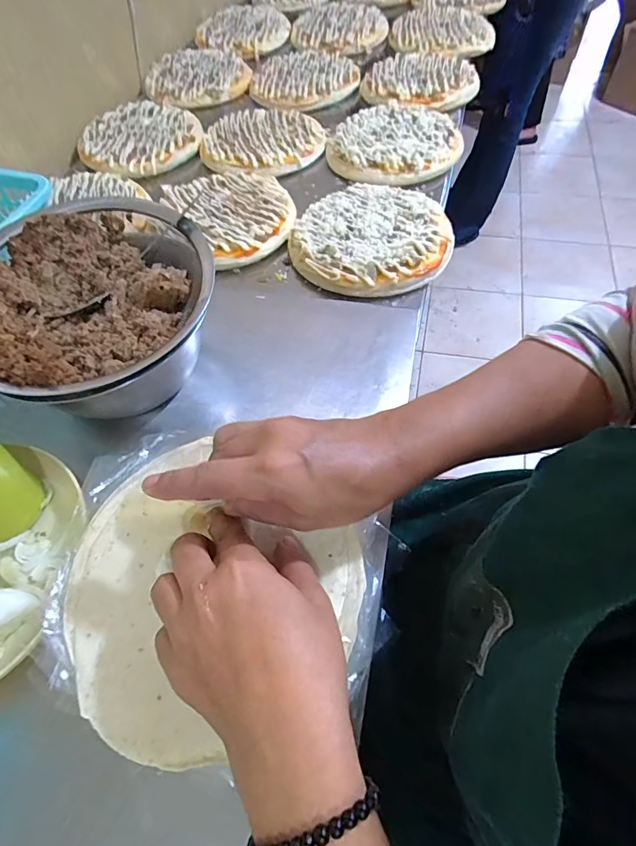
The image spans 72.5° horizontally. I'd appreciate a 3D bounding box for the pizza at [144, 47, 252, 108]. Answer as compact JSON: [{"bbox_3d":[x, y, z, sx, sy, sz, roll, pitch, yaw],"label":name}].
[{"bbox_3d":[-0.225,-0.652,0.808,0.191,0.019,0.198,-13,57,-6],"label":"pizza"}]

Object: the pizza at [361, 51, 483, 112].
[{"bbox_3d":[0.175,-0.596,0.746,0.194,0.017,0.195,8,58,8],"label":"pizza"}]

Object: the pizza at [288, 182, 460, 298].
[{"bbox_3d":[0.066,-0.231,0.539,0.192,0.027,0.180,8,58,8],"label":"pizza"}]

